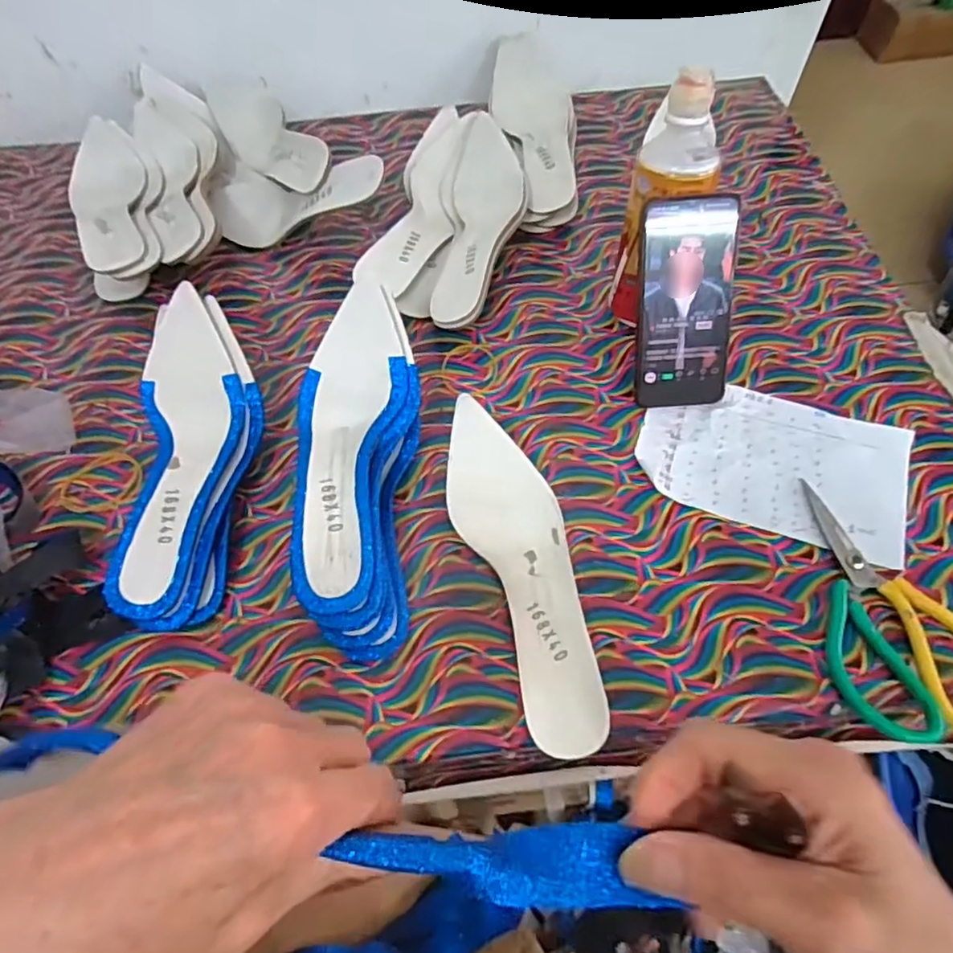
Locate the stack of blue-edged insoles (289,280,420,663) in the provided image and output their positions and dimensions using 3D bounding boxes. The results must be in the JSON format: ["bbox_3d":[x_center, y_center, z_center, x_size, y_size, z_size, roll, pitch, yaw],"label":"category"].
[{"bbox_3d":[-0.091,-0.009,0.461,0.087,0.083,0.264,0,59,1],"label":"stack of blue-edged insoles"}]

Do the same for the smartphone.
[{"bbox_3d":[0.168,-0.137,0.502,0.073,0.160,0.011,-4,21,-1],"label":"smartphone"}]

